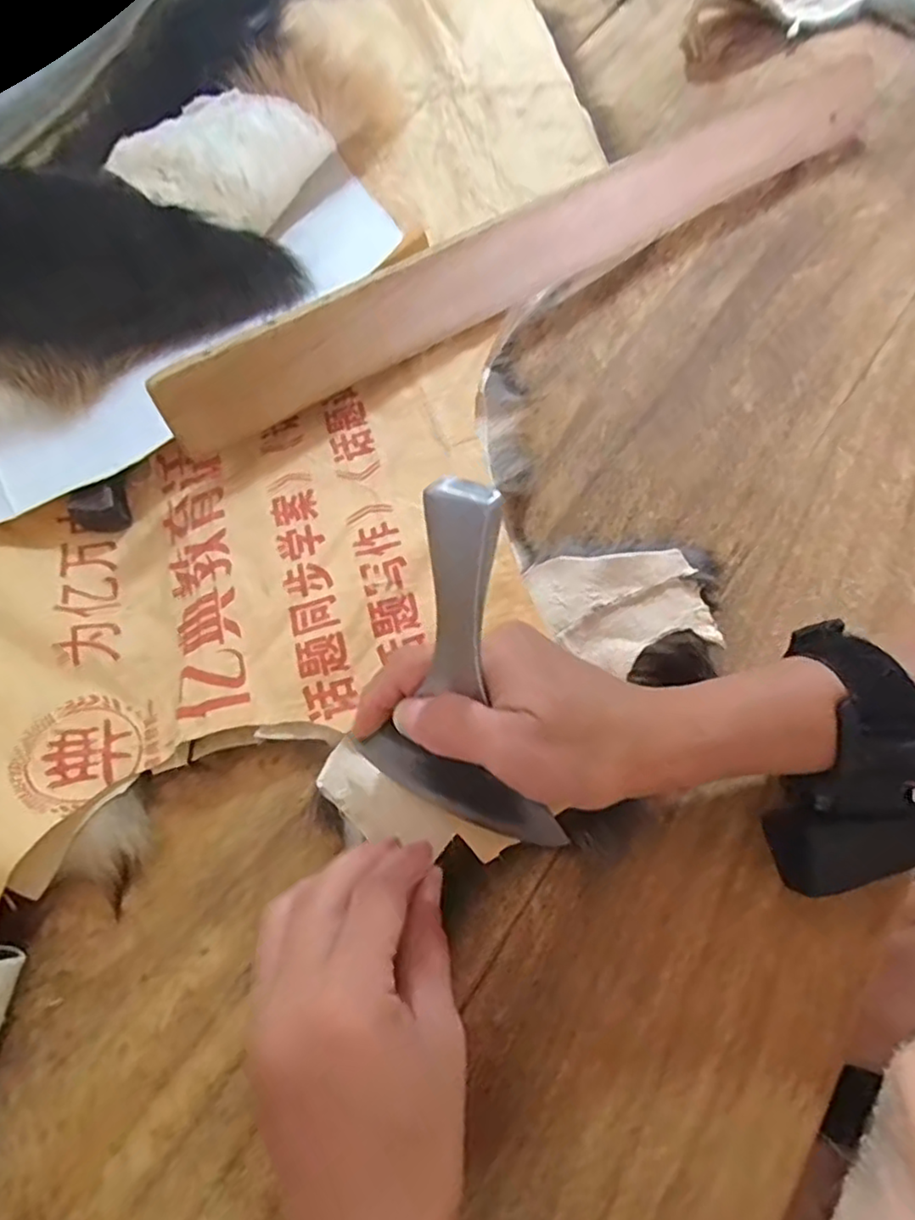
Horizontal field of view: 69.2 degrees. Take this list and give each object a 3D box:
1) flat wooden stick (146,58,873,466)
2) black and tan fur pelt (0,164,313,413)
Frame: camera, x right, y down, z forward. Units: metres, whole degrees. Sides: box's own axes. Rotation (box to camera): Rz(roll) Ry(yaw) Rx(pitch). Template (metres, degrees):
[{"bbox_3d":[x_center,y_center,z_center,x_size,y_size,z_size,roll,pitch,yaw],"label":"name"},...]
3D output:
[{"bbox_3d":[0.063,-0.216,0.389,0.493,0.049,0.014,-32,42,-14],"label":"flat wooden stick"},{"bbox_3d":[-0.253,-0.183,0.379,0.289,0.040,0.162,-32,71,-12],"label":"black and tan fur pelt"}]

